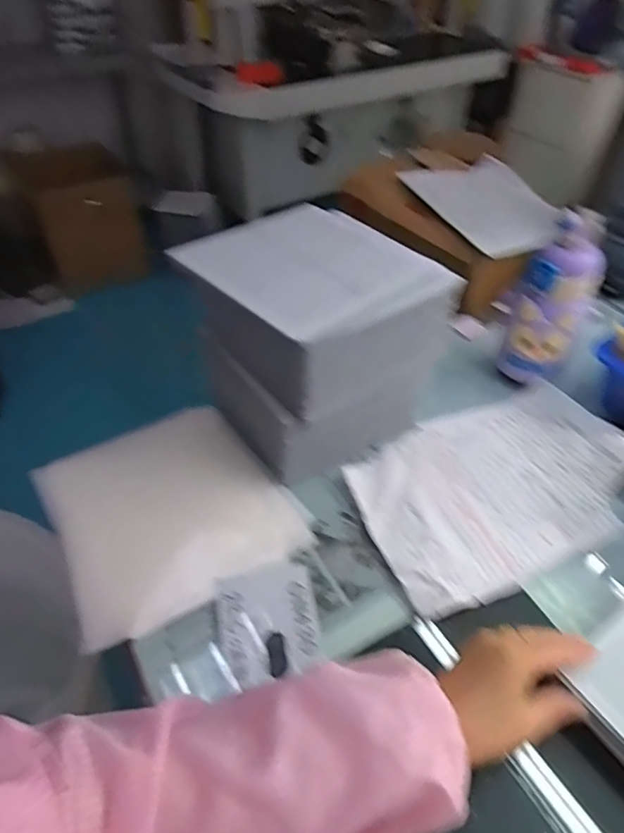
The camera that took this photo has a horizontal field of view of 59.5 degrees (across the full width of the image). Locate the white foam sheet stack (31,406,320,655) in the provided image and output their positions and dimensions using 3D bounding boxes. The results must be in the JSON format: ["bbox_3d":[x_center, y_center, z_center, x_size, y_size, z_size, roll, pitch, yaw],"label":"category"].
[{"bbox_3d":[-0.139,0.086,0.533,0.212,0.024,0.207,-27,59,-14],"label":"white foam sheet stack"}]

